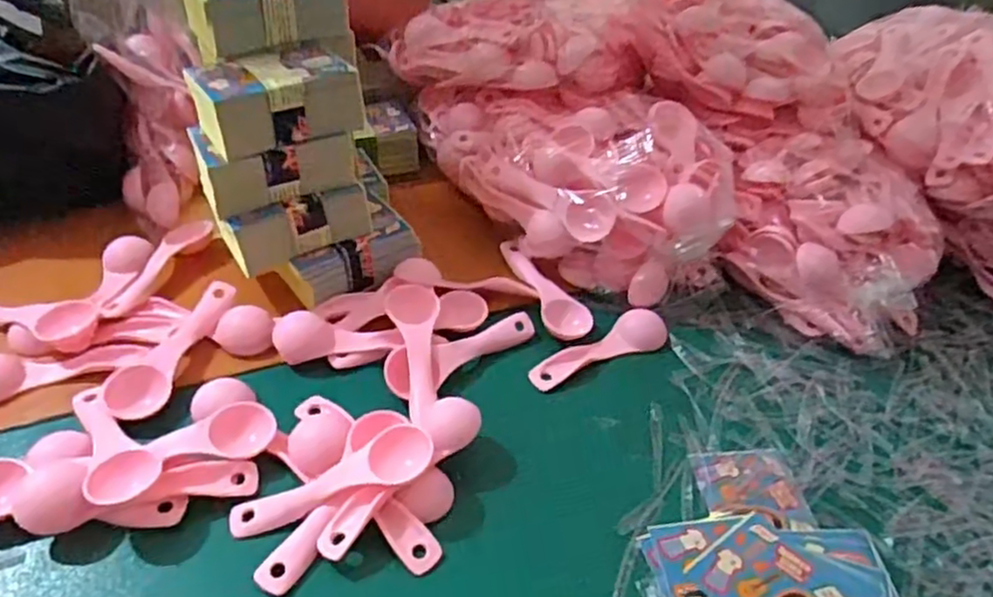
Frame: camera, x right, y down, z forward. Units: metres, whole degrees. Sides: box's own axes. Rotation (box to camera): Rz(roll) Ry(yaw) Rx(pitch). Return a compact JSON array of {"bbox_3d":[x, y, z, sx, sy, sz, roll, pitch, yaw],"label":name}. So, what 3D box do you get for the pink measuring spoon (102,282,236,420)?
[{"bbox_3d":[-0.202,0.030,0.438,0.034,0.014,0.113,18,43,11],"label":"pink measuring spoon"}]

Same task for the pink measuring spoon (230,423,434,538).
[{"bbox_3d":[-0.088,0.101,0.376,0.112,0.015,0.033,-22,47,-2],"label":"pink measuring spoon"}]

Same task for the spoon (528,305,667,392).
[{"bbox_3d":[0.072,0.034,0.482,0.111,0.010,0.034,-18,48,-25],"label":"spoon"}]

